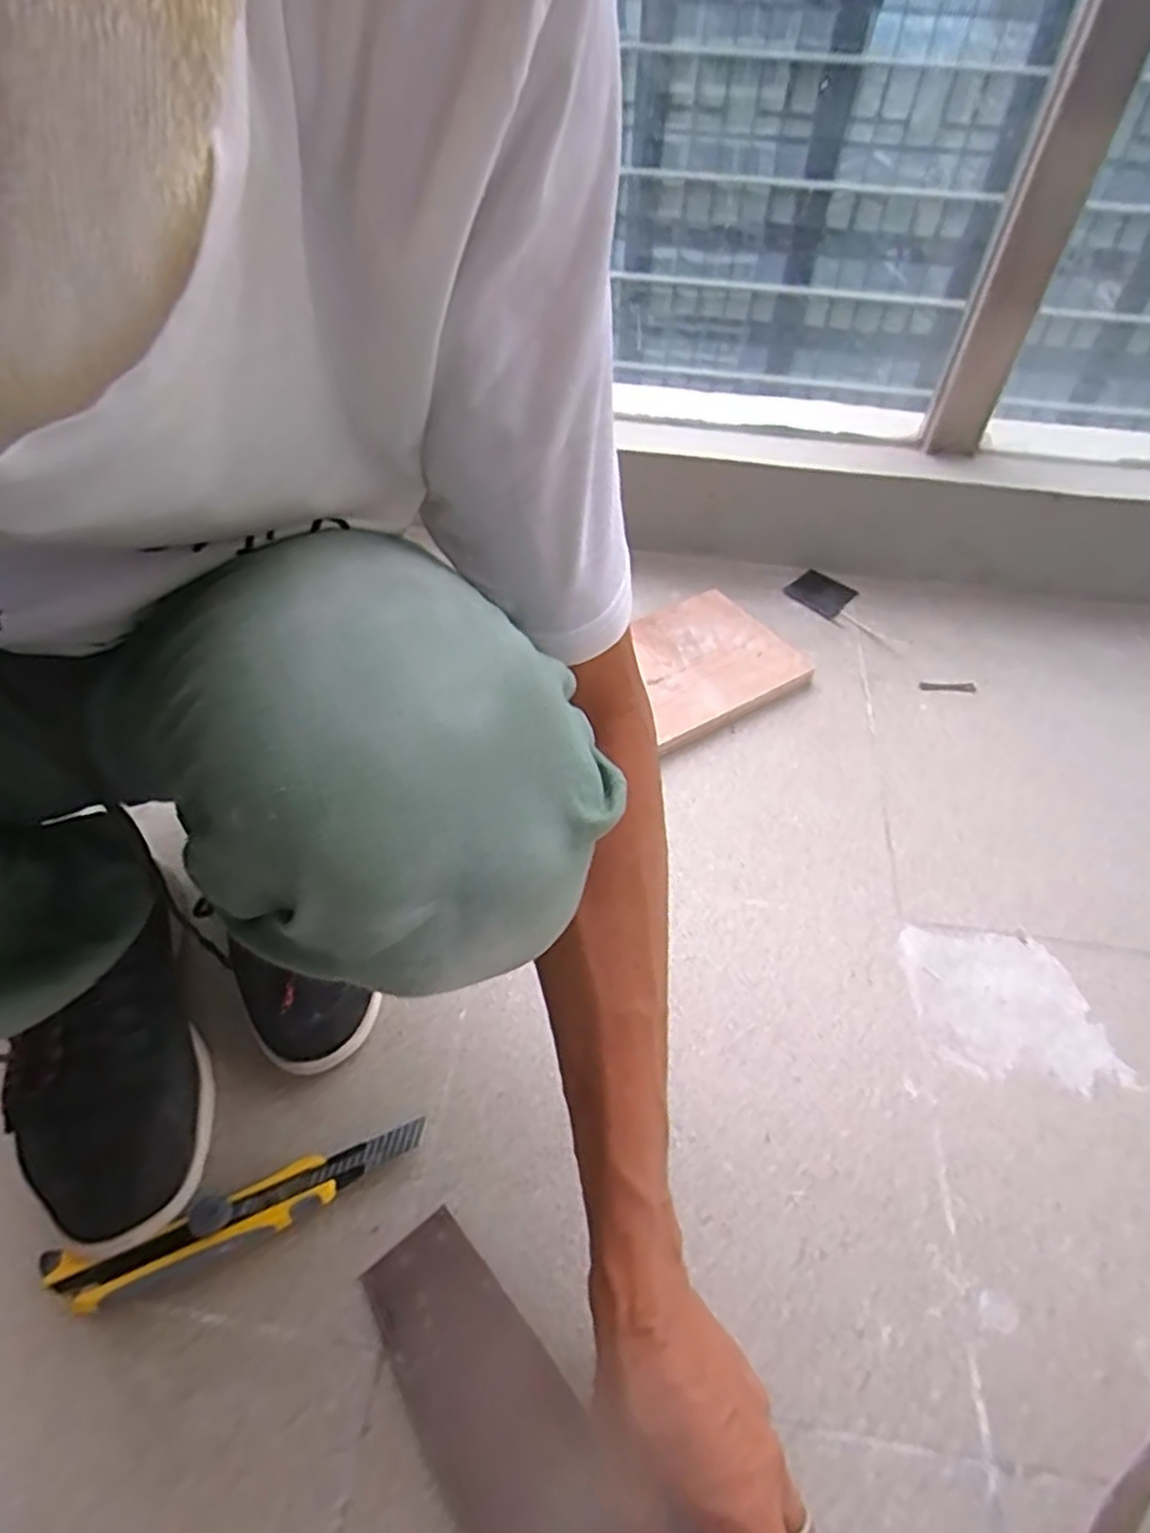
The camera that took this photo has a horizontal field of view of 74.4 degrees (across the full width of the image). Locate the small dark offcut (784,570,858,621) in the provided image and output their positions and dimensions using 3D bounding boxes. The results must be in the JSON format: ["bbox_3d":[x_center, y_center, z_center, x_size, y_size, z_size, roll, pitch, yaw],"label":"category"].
[{"bbox_3d":[0.267,-0.188,0.828,0.063,0.006,0.055,39,64,21],"label":"small dark offcut"}]

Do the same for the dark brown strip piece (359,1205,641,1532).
[{"bbox_3d":[-0.017,0.336,0.352,0.067,0.008,0.248,-33,57,-25],"label":"dark brown strip piece"}]

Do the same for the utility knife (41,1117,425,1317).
[{"bbox_3d":[-0.183,0.247,0.417,0.199,0.021,0.035,-14,51,-16],"label":"utility knife"}]

